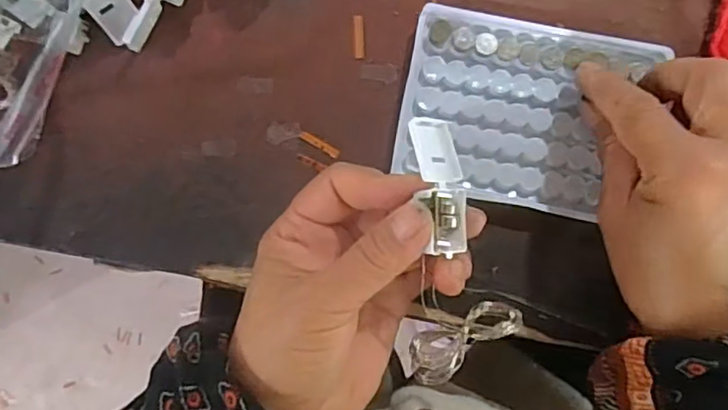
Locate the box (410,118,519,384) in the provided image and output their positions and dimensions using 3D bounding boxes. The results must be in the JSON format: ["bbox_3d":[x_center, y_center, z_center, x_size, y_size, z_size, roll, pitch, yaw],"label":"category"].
[{"bbox_3d":[0.038,0.018,0.246,0.044,0.022,0.105,-5,94,1],"label":"box"}]

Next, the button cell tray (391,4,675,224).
[{"bbox_3d":[0.080,-0.047,0.309,0.117,0.009,0.092,11,91,0],"label":"button cell tray"}]

